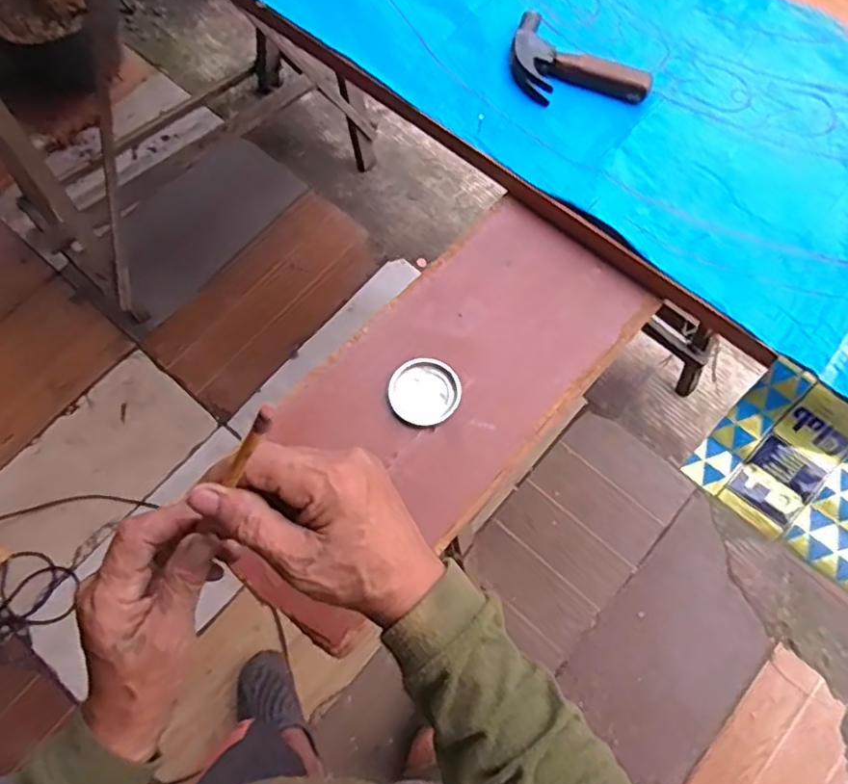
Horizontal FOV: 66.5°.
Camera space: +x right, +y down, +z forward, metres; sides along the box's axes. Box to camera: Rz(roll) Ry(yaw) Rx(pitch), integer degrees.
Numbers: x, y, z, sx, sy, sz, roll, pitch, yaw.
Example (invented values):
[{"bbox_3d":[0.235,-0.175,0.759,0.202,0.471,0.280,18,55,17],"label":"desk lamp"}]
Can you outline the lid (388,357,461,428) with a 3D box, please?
[{"bbox_3d":[0.000,0.000,0.599,0.065,0.007,0.062,1,70,-2],"label":"lid"}]

